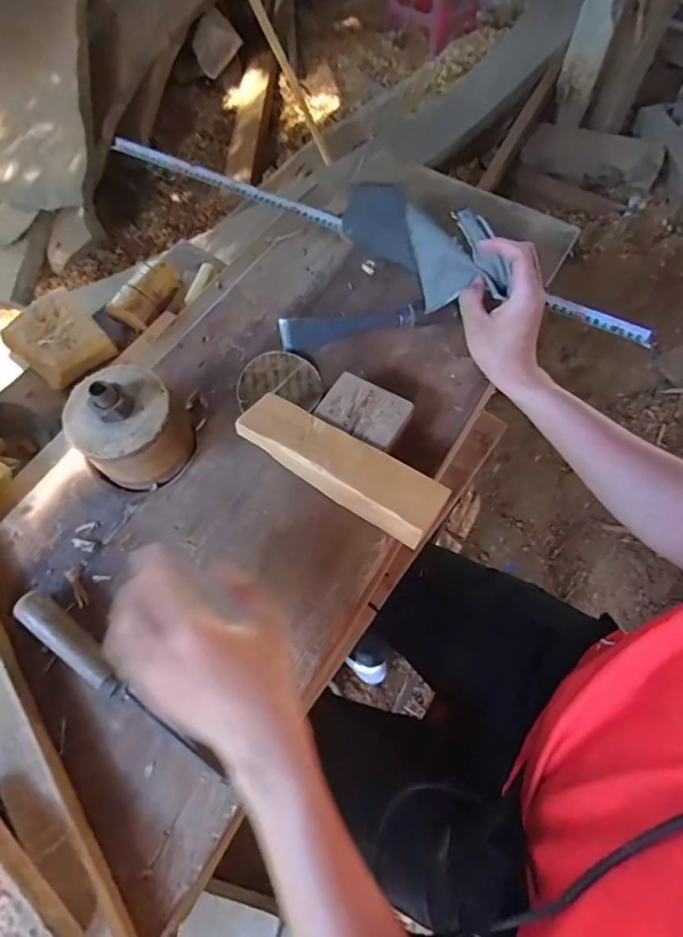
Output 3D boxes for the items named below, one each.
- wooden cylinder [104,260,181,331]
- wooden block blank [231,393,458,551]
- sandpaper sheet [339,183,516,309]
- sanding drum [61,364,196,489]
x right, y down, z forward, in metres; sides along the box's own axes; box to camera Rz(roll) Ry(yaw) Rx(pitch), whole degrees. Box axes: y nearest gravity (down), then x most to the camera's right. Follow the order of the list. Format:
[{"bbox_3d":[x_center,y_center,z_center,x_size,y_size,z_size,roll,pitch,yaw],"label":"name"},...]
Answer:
[{"bbox_3d":[-0.282,-0.255,0.728,0.059,0.046,0.113,24,66,11],"label":"wooden cylinder"},{"bbox_3d":[-0.001,-0.003,0.487,0.206,0.041,0.058,32,68,14],"label":"wooden block blank"},{"bbox_3d":[0.089,-0.242,0.531,0.190,0.103,0.016,45,48,4],"label":"sandpaper sheet"},{"bbox_3d":[-0.207,-0.043,0.490,0.104,0.097,0.100,-31,68,-14],"label":"sanding drum"}]

